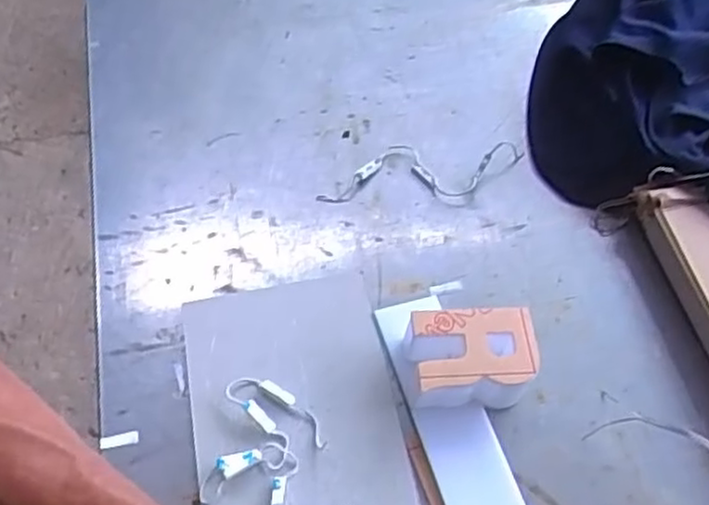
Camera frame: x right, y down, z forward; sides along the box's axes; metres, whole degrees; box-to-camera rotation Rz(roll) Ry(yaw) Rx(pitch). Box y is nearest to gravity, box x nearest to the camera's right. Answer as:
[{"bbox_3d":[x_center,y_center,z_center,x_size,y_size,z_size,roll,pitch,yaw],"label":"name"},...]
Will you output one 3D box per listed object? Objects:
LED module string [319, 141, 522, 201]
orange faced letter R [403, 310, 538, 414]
[{"bbox_3d":[0.057,-0.070,0.609,0.174,0.011,0.050,-3,59,-2],"label":"LED module string"},{"bbox_3d":[0.081,0.073,0.500,0.083,0.051,0.055,-6,59,-2],"label":"orange faced letter R"}]

